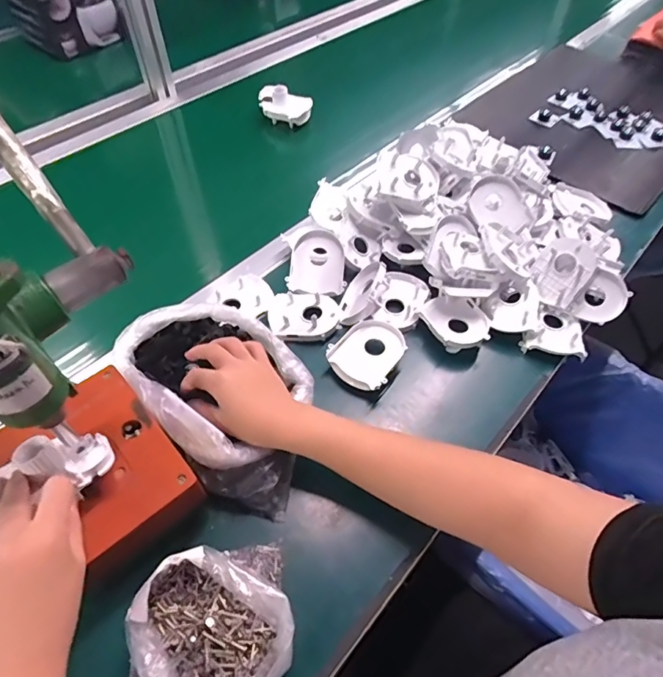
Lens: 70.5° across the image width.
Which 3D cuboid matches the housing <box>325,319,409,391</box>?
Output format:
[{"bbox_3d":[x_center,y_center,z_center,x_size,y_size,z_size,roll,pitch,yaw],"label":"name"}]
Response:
[{"bbox_3d":[0.044,0.019,0.523,0.070,0.026,0.083,38,61,22],"label":"housing"}]

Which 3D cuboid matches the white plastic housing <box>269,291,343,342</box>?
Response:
[{"bbox_3d":[-0.032,-0.029,0.556,0.081,0.018,0.064,1,54,-2],"label":"white plastic housing"}]

